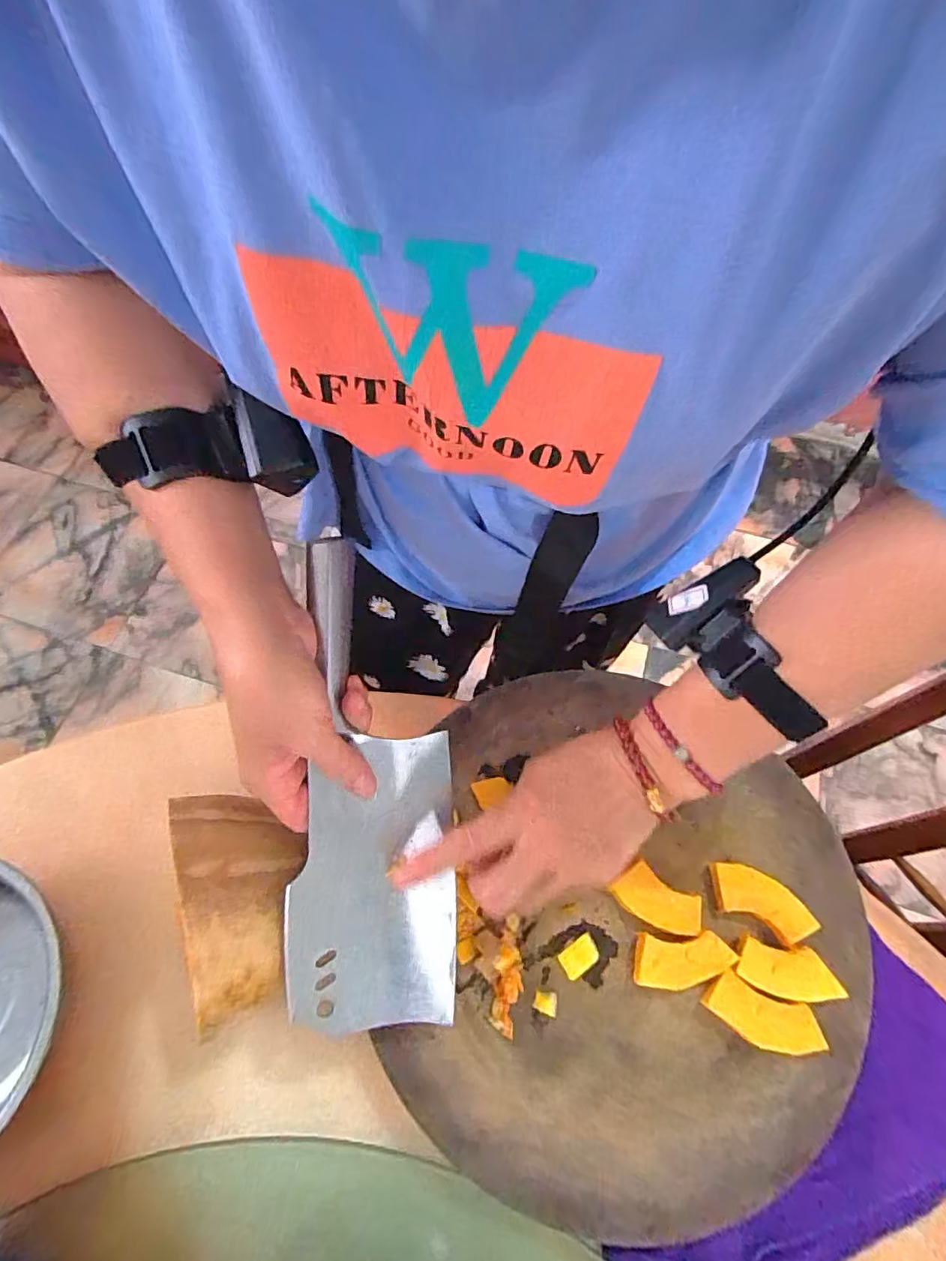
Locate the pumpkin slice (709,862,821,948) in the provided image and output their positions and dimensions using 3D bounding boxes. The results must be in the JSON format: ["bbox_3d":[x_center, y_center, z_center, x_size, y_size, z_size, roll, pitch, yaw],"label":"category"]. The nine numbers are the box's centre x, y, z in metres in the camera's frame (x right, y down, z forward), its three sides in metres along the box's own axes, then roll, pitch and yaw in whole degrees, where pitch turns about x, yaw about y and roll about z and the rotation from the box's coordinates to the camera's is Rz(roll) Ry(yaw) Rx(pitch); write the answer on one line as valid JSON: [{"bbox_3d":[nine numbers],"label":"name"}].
[{"bbox_3d":[0.201,0.190,0.395,0.068,0.009,0.036,25,67,25],"label":"pumpkin slice"}]

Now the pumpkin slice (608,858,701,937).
[{"bbox_3d":[0.132,0.192,0.402,0.060,0.009,0.032,29,68,12],"label":"pumpkin slice"}]

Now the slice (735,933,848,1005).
[{"bbox_3d":[0.210,0.228,0.376,0.062,0.013,0.032,11,66,4],"label":"slice"}]

